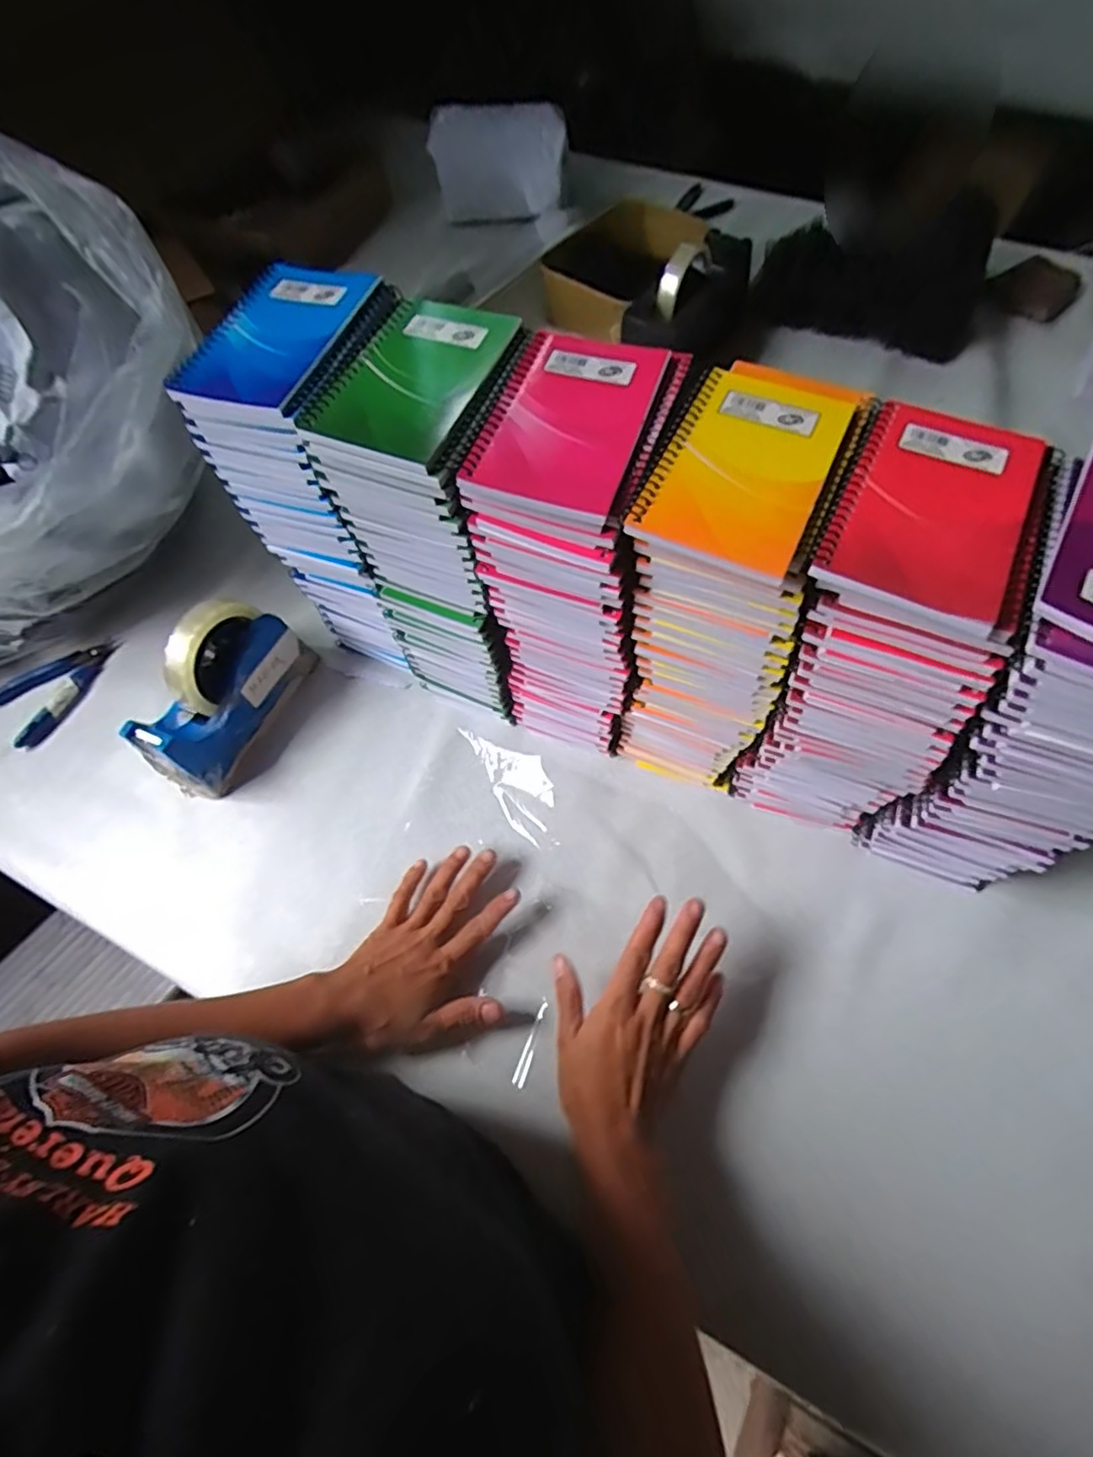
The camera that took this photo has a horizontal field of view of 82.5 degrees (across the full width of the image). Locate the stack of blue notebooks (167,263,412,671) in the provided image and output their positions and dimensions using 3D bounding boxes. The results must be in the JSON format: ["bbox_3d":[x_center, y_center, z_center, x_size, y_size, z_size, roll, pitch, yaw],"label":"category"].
[{"bbox_3d":[-0.151,-0.174,0.503,0.096,0.286,0.133,17,68,12],"label":"stack of blue notebooks"}]

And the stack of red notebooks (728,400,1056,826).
[{"bbox_3d":[0.208,-0.042,0.426,0.109,0.280,0.140,20,68,13],"label":"stack of red notebooks"}]

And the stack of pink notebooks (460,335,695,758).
[{"bbox_3d":[0.027,-0.106,0.462,0.100,0.284,0.131,17,66,12],"label":"stack of pink notebooks"}]

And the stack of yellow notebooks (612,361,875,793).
[{"bbox_3d":[0.117,-0.079,0.447,0.102,0.280,0.140,15,66,11],"label":"stack of yellow notebooks"}]

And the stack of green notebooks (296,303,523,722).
[{"bbox_3d":[-0.066,-0.135,0.481,0.100,0.285,0.132,15,67,11],"label":"stack of green notebooks"}]

